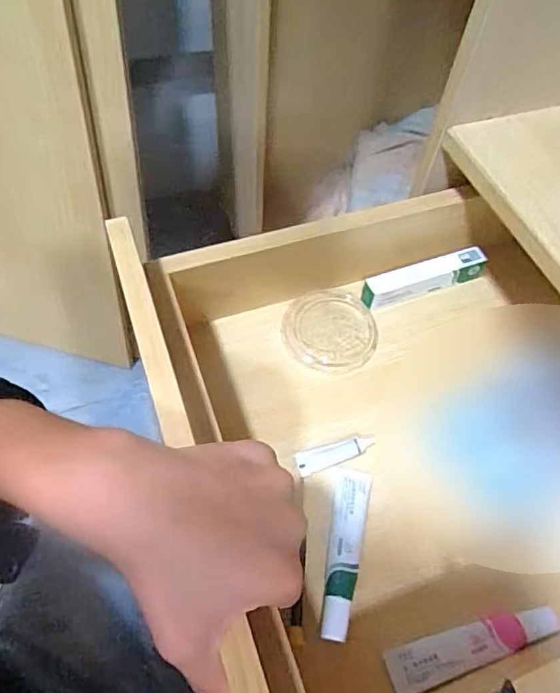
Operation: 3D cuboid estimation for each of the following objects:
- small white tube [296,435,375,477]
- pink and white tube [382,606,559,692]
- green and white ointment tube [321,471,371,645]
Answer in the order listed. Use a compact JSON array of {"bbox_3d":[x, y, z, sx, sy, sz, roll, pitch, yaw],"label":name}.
[{"bbox_3d":[0.045,0.084,0.413,0.065,0.009,0.019,-13,60,-11],"label":"small white tube"},{"bbox_3d":[0.128,0.200,0.344,0.115,0.016,0.027,-13,60,-11],"label":"pink and white tube"},{"bbox_3d":[0.048,0.144,0.373,0.026,0.012,0.117,9,58,3],"label":"green and white ointment tube"}]

